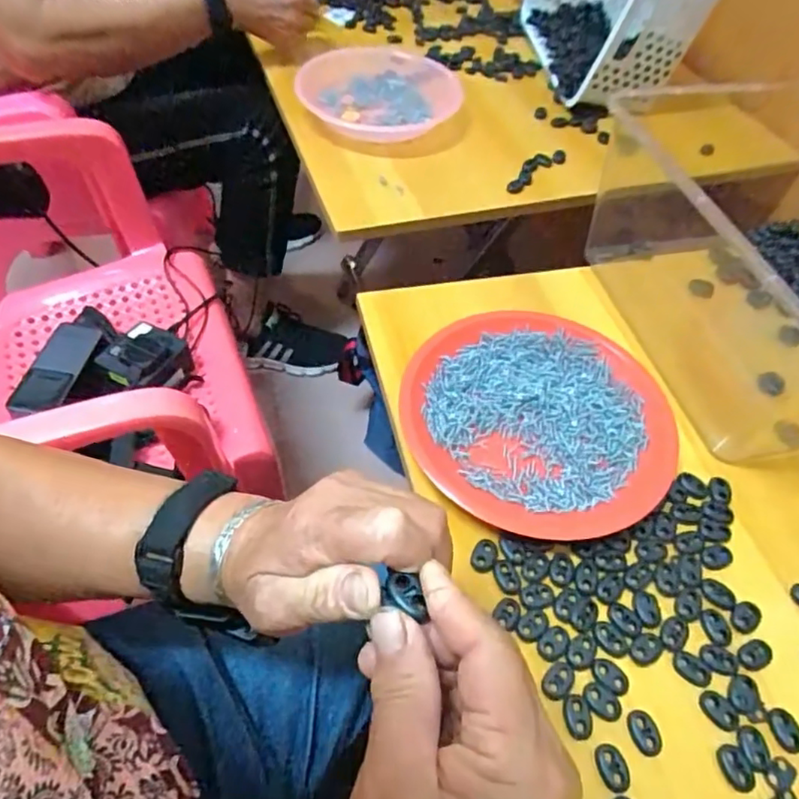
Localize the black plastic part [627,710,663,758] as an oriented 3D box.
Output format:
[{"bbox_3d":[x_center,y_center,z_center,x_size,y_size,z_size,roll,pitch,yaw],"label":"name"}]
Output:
[{"bbox_3d":[0.135,0.183,0.320,0.016,0.004,0.022,-14,55,-14],"label":"black plastic part"}]

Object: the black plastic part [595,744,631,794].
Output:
[{"bbox_3d":[0.113,0.195,0.309,0.015,0.004,0.022,-5,53,-7],"label":"black plastic part"}]

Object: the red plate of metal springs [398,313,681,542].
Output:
[{"bbox_3d":[0.104,0.014,0.431,0.184,0.028,0.190,2,53,-2],"label":"red plate of metal springs"}]

